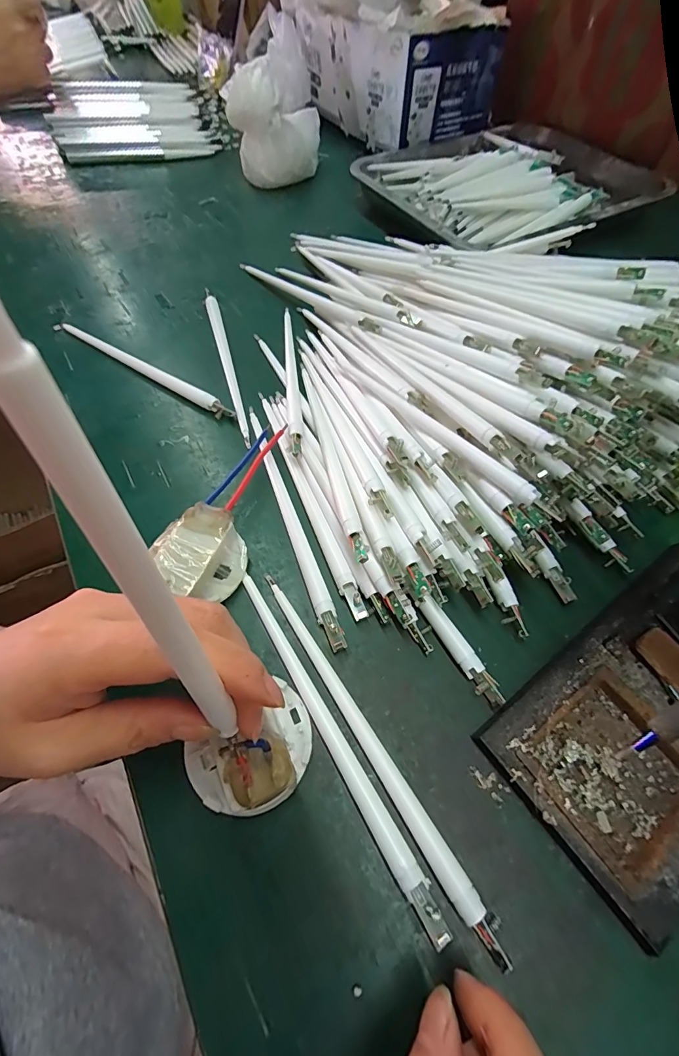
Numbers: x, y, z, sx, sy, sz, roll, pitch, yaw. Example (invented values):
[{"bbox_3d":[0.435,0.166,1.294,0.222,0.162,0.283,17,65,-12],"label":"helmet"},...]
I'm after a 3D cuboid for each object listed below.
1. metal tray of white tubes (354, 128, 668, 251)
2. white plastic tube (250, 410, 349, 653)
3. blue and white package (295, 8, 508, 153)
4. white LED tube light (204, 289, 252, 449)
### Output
[{"bbox_3d":[0.212,-0.430,0.516,0.341,0.051,0.261,-30,65,-19],"label":"metal tray of white tubes"},{"bbox_3d":[-0.035,-0.014,0.282,0.011,0.017,0.199,-16,61,-12],"label":"white plastic tube"},{"bbox_3d":[0.079,-0.660,0.608,0.177,0.112,0.240,-25,63,-17],"label":"blue and white package"},{"bbox_3d":[-0.099,-0.144,0.366,0.012,0.008,0.197,-13,60,-10],"label":"white LED tube light"}]

